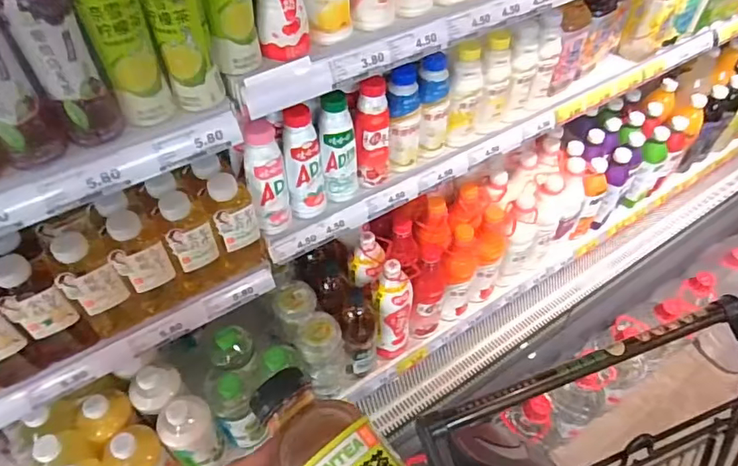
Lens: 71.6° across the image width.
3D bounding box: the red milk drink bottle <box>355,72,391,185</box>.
[{"bbox_3d":[0.009,-0.158,0.832,0.056,0.187,0.051,3,50,2],"label":"red milk drink bottle"}]

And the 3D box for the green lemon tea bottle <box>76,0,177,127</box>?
[{"bbox_3d":[-0.255,-0.213,0.518,0.055,0.203,0.066,-20,53,-17],"label":"green lemon tea bottle"}]

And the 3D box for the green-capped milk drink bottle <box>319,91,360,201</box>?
[{"bbox_3d":[-0.047,-0.131,0.813,0.057,0.183,0.049,-2,50,-3],"label":"green-capped milk drink bottle"}]

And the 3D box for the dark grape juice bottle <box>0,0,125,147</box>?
[{"bbox_3d":[-0.302,-0.179,0.493,0.056,0.201,0.052,-29,56,-23],"label":"dark grape juice bottle"}]

